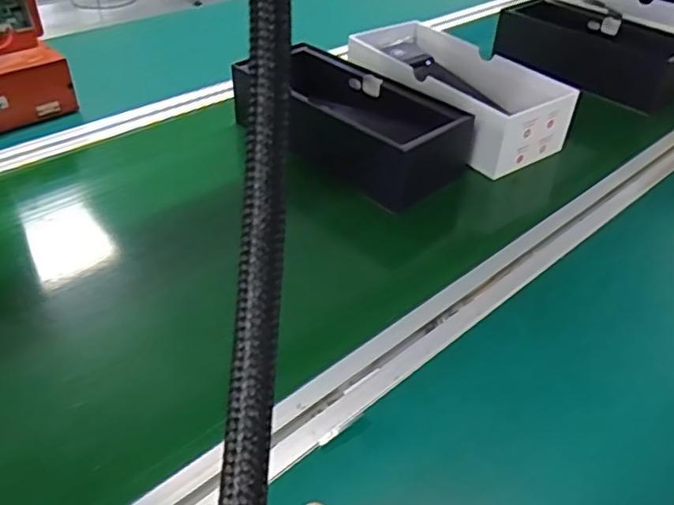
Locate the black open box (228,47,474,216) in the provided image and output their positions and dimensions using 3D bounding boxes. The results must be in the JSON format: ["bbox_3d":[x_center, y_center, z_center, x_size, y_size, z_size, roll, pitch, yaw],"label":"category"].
[{"bbox_3d":[0.010,-0.149,0.662,0.252,0.083,0.125,31,48,24],"label":"black open box"}]

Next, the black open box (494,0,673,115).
[{"bbox_3d":[0.361,-0.289,0.853,0.144,0.070,0.257,-29,53,-32],"label":"black open box"}]

